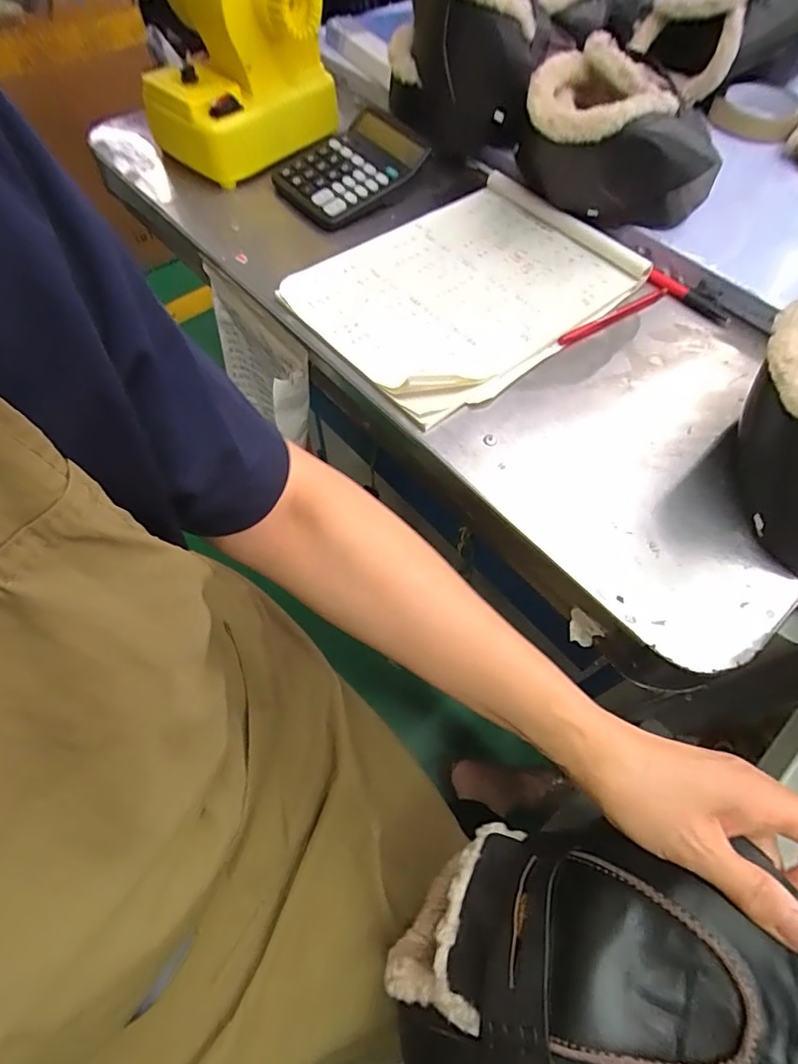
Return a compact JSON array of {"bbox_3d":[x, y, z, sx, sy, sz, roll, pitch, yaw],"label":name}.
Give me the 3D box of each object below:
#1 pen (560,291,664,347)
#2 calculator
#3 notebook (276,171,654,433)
[{"bbox_3d":[0.200,-0.201,0.485,0.136,0.008,0.011,-30,68,-17],"label":"pen"},{"bbox_3d":[-0.055,-0.402,0.562,0.140,0.029,0.124,-36,70,-19],"label":"calculator"},{"bbox_3d":[0.063,-0.239,0.496,0.293,0.022,0.221,-39,68,-20],"label":"notebook"}]

